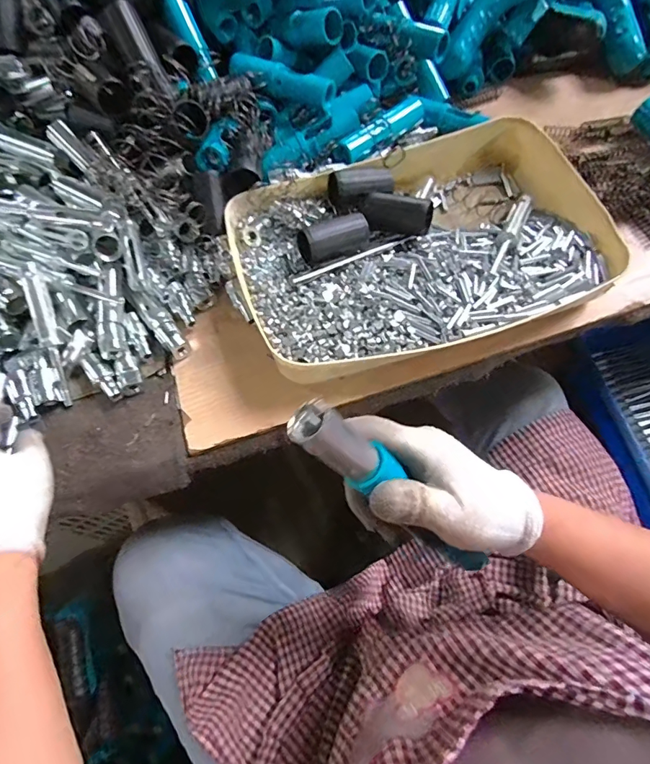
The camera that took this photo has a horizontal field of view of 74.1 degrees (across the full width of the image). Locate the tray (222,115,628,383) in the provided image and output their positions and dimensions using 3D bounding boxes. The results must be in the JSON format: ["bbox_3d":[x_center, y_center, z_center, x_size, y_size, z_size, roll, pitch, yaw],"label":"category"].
[{"bbox_3d":[0.085,-0.134,0.422,0.336,0.058,0.245,-18,64,-5],"label":"tray"}]

